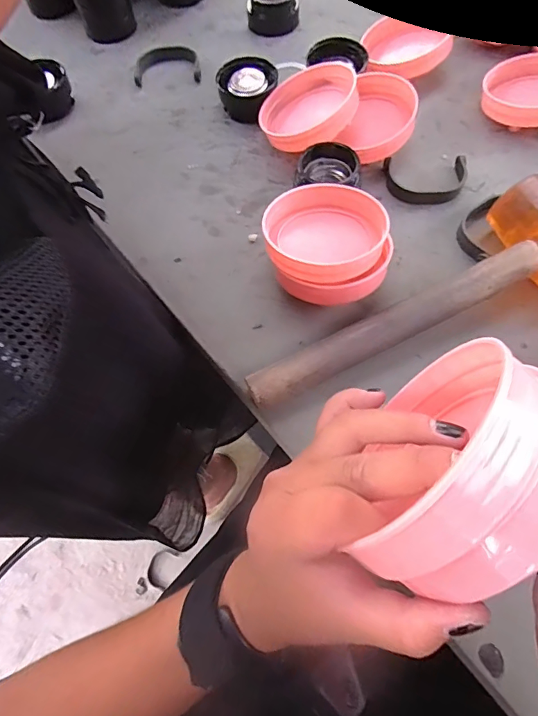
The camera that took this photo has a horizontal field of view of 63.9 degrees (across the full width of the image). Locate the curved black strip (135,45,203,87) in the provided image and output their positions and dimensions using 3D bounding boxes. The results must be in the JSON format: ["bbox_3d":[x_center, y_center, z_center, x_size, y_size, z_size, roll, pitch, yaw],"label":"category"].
[{"bbox_3d":[-0.113,-0.325,0.477,0.070,0.012,0.050,-8,68,0],"label":"curved black strip"}]

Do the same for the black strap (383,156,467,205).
[{"bbox_3d":[0.148,-0.167,0.404,0.074,0.012,0.046,-2,68,2],"label":"black strap"}]

